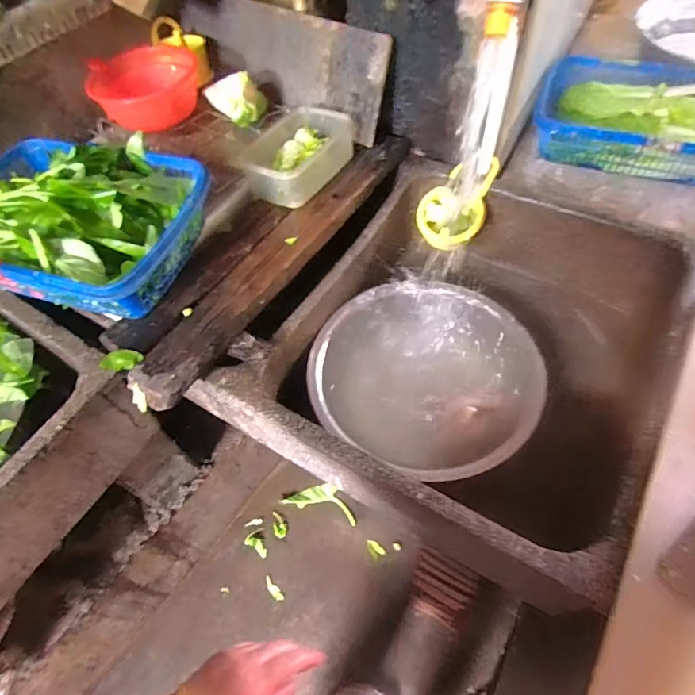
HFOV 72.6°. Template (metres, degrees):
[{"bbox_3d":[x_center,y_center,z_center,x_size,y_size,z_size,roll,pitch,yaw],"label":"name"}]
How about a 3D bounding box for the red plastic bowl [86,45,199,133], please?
[{"bbox_3d":[-0.362,-0.478,0.856,0.181,0.062,0.206,-19,58,-7],"label":"red plastic bowl"}]

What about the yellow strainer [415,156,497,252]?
[{"bbox_3d":[0.191,-0.262,0.835,0.111,0.049,0.182,16,96,10],"label":"yellow strainer"}]

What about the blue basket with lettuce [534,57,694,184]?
[{"bbox_3d":[0.549,-0.442,0.916,0.350,0.089,0.262,18,61,15],"label":"blue basket with lettuce"}]

